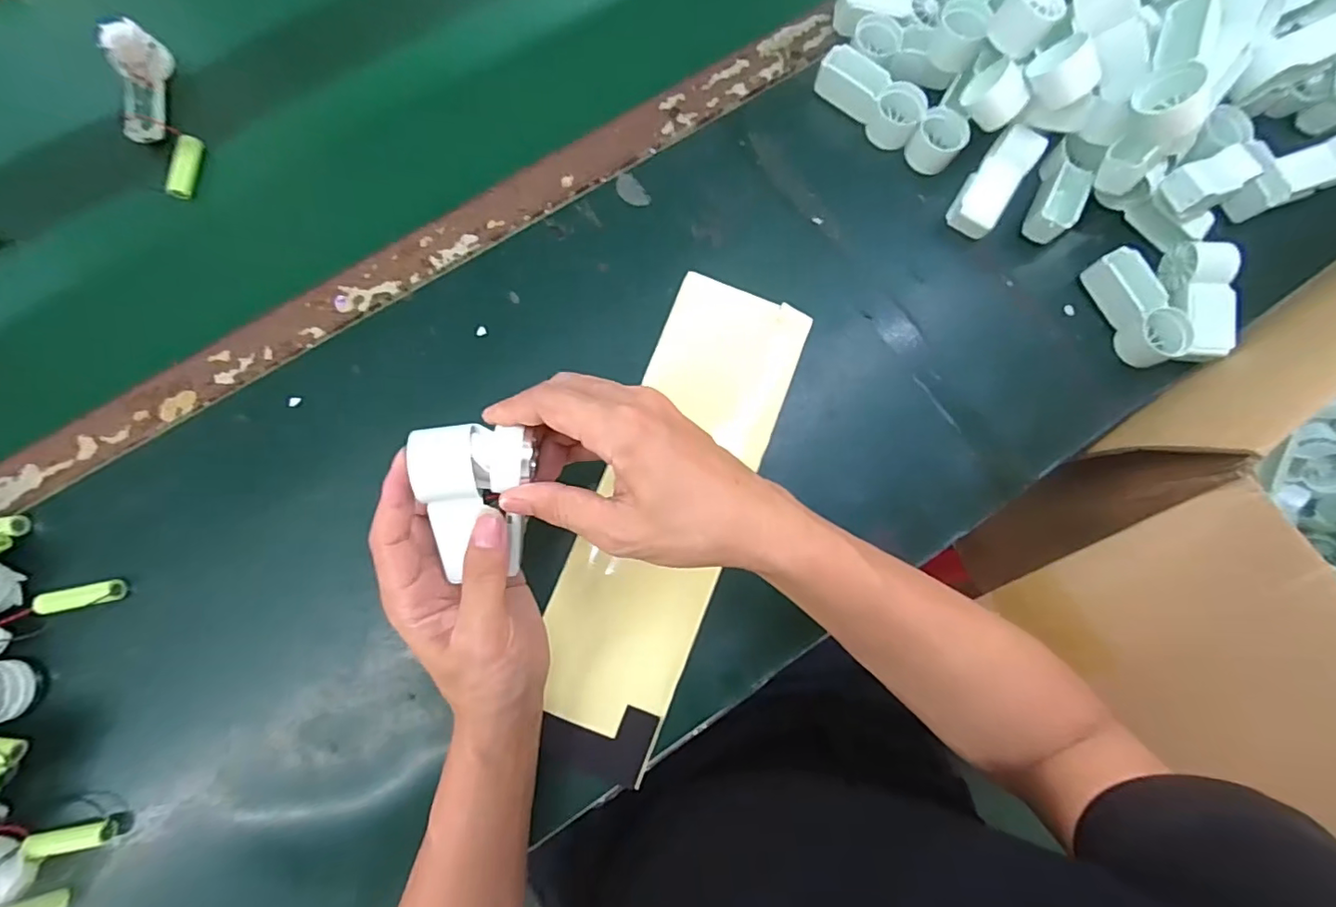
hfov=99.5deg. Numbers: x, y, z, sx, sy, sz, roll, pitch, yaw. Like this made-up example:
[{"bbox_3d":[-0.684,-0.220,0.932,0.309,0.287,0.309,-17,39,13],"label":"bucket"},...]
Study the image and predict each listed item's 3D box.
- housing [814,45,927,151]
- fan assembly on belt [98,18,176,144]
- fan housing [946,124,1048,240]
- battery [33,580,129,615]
[{"bbox_3d":[0.168,-0.296,0.468,0.092,0.031,0.034,42,82,5],"label":"housing"},{"bbox_3d":[-0.438,-0.304,0.469,0.034,0.034,0.088,-2,93,-2],"label":"fan assembly on belt"},{"bbox_3d":[0.265,-0.220,0.456,0.037,0.023,0.089,34,99,4],"label":"fan housing"},{"bbox_3d":[-0.416,0.102,0.401,0.055,0.015,0.016,-12,81,-3],"label":"battery"}]

